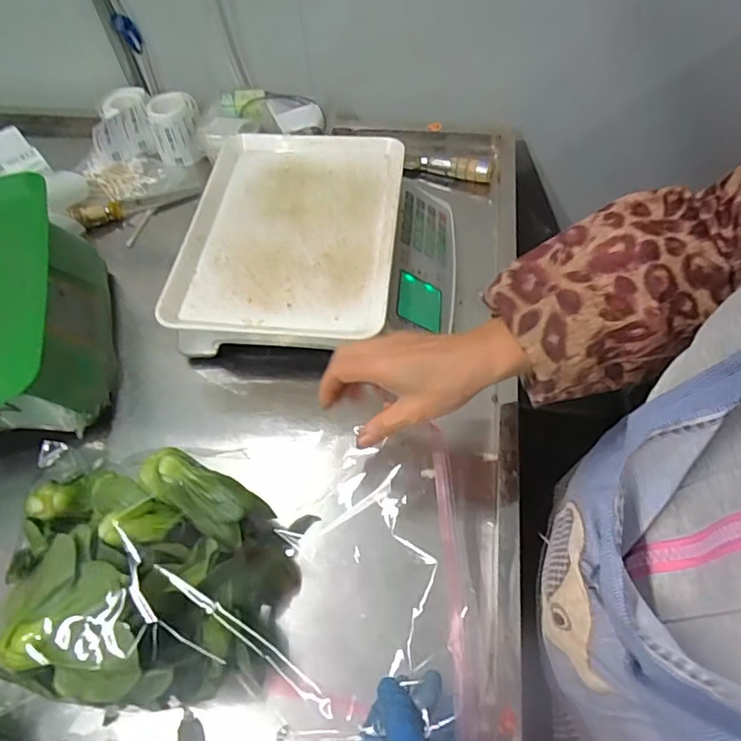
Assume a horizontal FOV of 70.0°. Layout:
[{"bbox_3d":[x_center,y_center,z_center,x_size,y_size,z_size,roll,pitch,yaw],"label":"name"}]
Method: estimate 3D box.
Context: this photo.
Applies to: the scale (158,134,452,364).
[{"bbox_3d":[-0.050,-0.129,0.575,0.278,0.086,0.285,0,58,3],"label":"scale"}]

